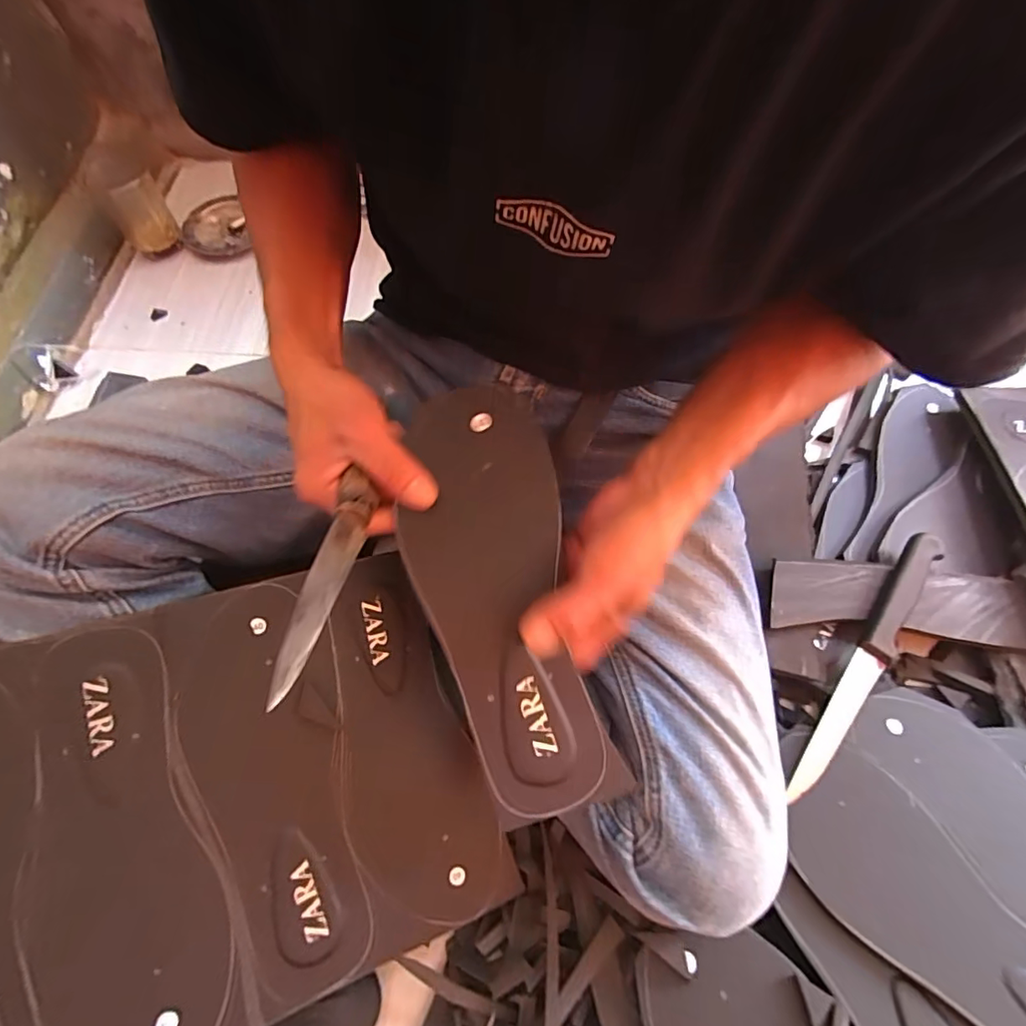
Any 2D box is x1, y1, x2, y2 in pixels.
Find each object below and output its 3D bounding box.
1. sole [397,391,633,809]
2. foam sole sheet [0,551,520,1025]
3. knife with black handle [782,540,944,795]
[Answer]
[{"bbox_3d":[-0.009,0.047,0.308,0.097,0.009,0.248,-12,82,-5],"label":"sole"},{"bbox_3d":[-0.198,0.186,0.324,0.340,0.008,0.252,-14,81,-19],"label":"foam sole sheet"},{"bbox_3d":[0.287,0.118,0.413,0.026,0.022,0.247,33,70,14],"label":"knife with black handle"}]

